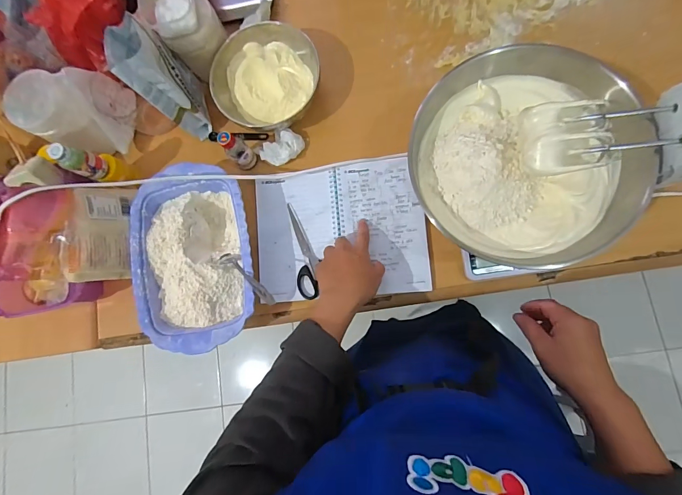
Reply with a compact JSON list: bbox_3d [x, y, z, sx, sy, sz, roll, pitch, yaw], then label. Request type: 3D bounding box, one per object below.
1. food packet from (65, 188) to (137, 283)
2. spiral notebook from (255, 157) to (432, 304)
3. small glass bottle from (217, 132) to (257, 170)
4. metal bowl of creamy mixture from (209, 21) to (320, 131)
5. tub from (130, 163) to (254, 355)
[{"bbox_3d":[-0.355,-0.016,0.506,0.030,0.084,0.124,-14,77,47],"label":"food packet"},{"bbox_3d":[-0.003,-0.027,0.548,0.261,0.014,0.206,-5,83,6],"label":"spiral notebook"},{"bbox_3d":[-0.157,-0.148,0.542,0.033,0.097,0.027,-43,77,1],"label":"small glass bottle"},{"bbox_3d":[-0.112,-0.276,0.575,0.157,0.056,0.174,29,88,9],"label":"metal bowl of creamy mixture"},{"bbox_3d":[-0.218,0.014,0.537,0.175,0.071,0.275,-13,80,7],"label":"tub"}]

